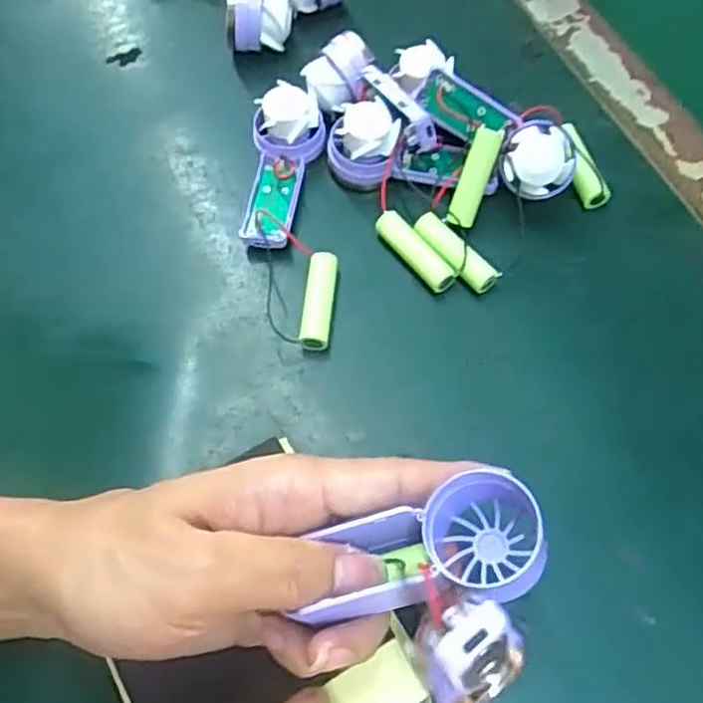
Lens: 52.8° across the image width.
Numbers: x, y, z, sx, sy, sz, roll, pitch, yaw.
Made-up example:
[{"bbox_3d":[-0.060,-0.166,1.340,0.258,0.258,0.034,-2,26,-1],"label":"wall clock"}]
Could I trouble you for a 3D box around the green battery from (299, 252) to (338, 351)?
[{"bbox_3d":[-0.017,-0.025,0.358,0.014,0.015,0.050,4,64,4],"label":"green battery"}]

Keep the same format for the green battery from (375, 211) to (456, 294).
[{"bbox_3d":[0.033,-0.050,0.370,0.015,0.017,0.050,-34,67,-14],"label":"green battery"}]

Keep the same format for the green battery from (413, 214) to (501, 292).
[{"bbox_3d":[0.053,-0.050,0.367,0.016,0.016,0.051,-37,68,-15],"label":"green battery"}]

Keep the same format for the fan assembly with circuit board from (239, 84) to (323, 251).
[{"bbox_3d":[-0.039,-0.100,0.383,0.036,0.021,0.091,8,78,6],"label":"fan assembly with circuit board"}]

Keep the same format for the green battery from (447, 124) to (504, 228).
[{"bbox_3d":[0.064,-0.090,0.367,0.013,0.011,0.050,22,105,13],"label":"green battery"}]

